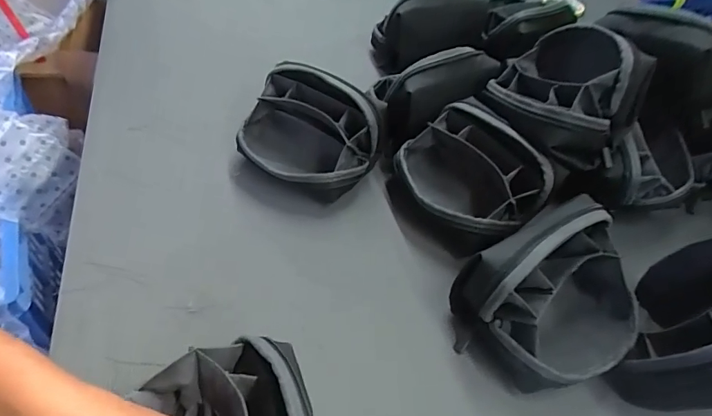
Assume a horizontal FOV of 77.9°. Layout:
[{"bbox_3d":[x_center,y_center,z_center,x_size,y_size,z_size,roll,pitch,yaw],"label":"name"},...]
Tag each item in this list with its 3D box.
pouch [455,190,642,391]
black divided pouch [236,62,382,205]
[{"bbox_3d":[0.194,0.085,0.412,0.171,0.115,0.125,-17,53,-21],"label":"pouch"},{"bbox_3d":[-0.064,-0.092,0.553,0.180,0.104,0.128,19,49,9],"label":"black divided pouch"}]

